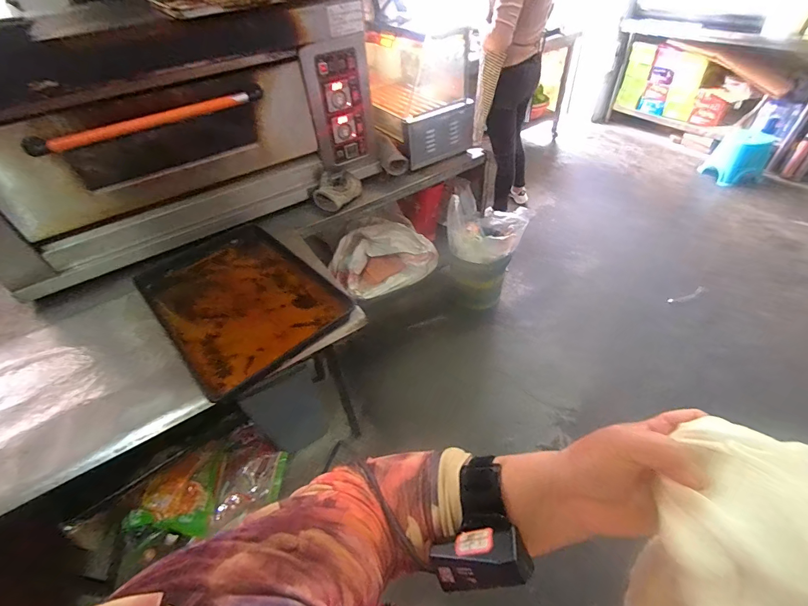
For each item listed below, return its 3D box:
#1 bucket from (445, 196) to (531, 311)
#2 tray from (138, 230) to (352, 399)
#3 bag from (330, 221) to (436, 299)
[{"bbox_3d":[0.404,-0.281,1.871,0.346,0.542,0.332,3,46,9],"label":"bucket"},{"bbox_3d":[-0.483,-0.034,1.093,0.423,0.064,0.645,-35,52,-25],"label":"tray"},{"bbox_3d":[-0.120,-0.229,1.899,0.504,0.298,0.267,-24,48,-16],"label":"bag"}]

